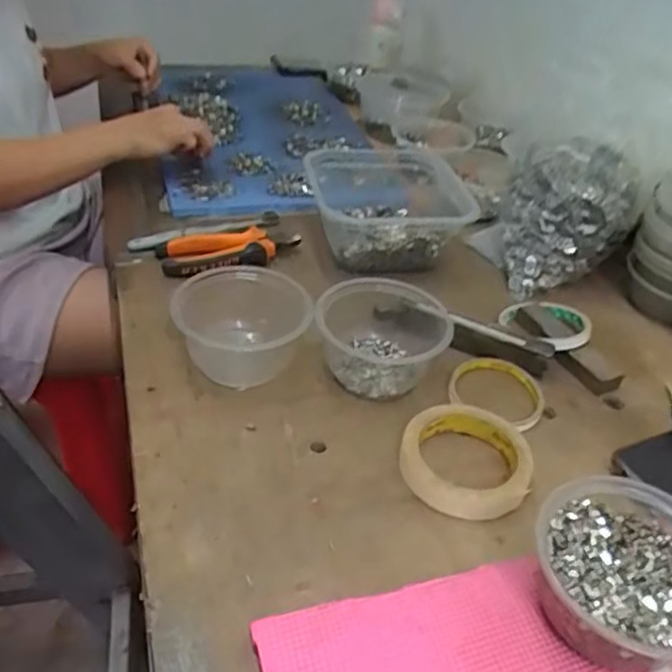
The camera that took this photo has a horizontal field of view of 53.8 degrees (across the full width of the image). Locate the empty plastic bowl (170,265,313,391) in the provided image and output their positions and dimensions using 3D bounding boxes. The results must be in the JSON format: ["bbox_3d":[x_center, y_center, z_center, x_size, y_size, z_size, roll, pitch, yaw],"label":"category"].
[{"bbox_3d":[-0.083,-0.008,0.577,0.120,0.061,0.103,3,38,-2],"label":"empty plastic bowl"}]

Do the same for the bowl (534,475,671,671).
[{"bbox_3d":[0.183,0.149,0.410,0.127,0.059,0.114,-25,46,-32],"label":"bowl"}]

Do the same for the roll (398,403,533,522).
[{"bbox_3d":[0.099,0.092,0.510,0.098,0.022,0.097,2,38,-4],"label":"roll"}]

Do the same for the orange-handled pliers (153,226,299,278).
[{"bbox_3d":[-0.110,-0.094,0.709,0.148,0.023,0.071,-16,42,-25],"label":"orange-handled pliers"}]

